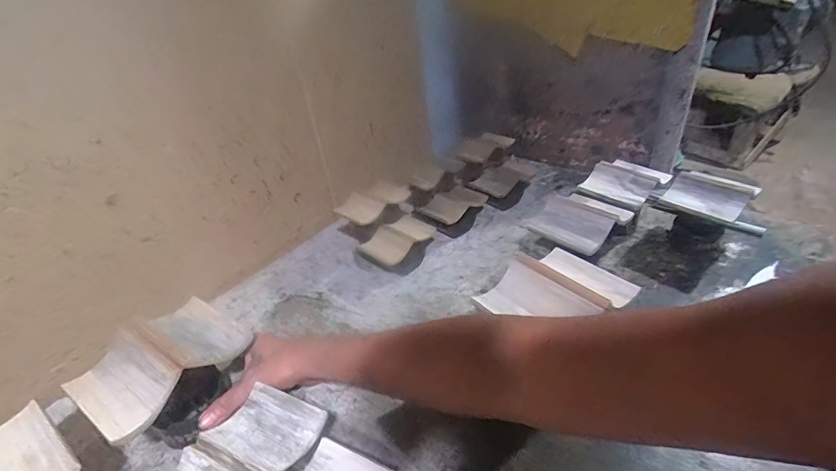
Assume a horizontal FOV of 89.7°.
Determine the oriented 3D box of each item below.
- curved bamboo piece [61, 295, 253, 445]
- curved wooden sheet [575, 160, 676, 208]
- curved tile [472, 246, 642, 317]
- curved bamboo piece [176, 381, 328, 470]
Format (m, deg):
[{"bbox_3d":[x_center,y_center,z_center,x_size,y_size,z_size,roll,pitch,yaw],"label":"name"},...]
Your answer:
[{"bbox_3d":[-0.270,0.124,0.439,0.125,0.034,0.148,16,39,33],"label":"curved bamboo piece"},{"bbox_3d":[0.333,-0.087,0.681,0.109,0.025,0.115,23,44,40],"label":"curved wooden sheet"},{"bbox_3d":[0.154,0.056,0.461,0.138,0.034,0.114,-29,41,-29],"label":"curved tile"},{"bbox_3d":[-0.144,0.181,0.327,0.084,0.018,0.135,9,36,26],"label":"curved bamboo piece"}]

